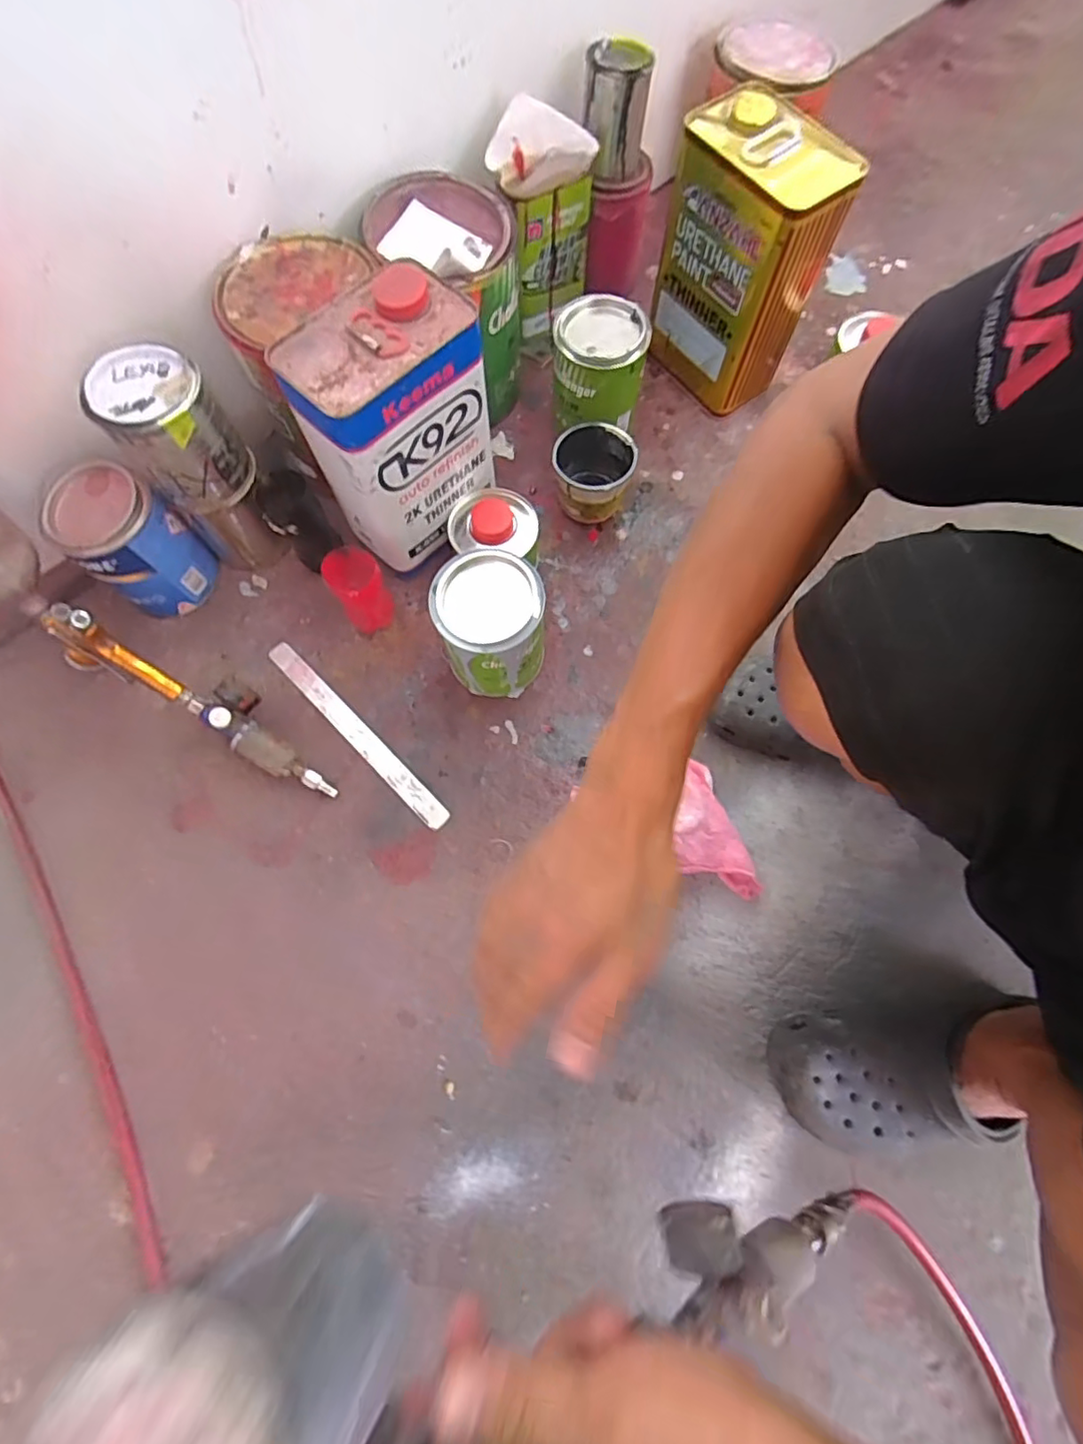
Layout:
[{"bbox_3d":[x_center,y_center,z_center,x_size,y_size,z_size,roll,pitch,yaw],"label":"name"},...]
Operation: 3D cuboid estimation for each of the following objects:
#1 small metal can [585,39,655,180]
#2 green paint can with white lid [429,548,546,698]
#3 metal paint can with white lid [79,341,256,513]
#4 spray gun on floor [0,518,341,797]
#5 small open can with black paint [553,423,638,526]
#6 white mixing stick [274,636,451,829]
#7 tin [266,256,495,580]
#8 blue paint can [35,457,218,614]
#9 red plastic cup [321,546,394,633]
[{"bbox_3d":[0.085,-0.698,0.668,0.068,0.095,0.074,0,73,0],"label":"small metal can"},{"bbox_3d":[-0.052,-0.094,0.605,0.106,0.139,0.101,0,72,0],"label":"green paint can with white lid"},{"bbox_3d":[-0.354,-0.278,0.566,0.097,0.119,0.097,0,73,0],"label":"metal paint can with white lid"},{"bbox_3d":[-0.405,-0.077,0.593,0.469,0.177,0.105,35,74,-16],"label":"spray gun on floor"},{"bbox_3d":[0.062,-0.293,0.696,0.089,0.087,0.093,0,72,0],"label":"small open can with black paint"},{"bbox_3d":[-0.206,0.011,0.645,0.284,0.006,0.029,43,75,12],"label":"white mixing stick"},{"bbox_3d":[-0.141,-0.294,0.594,0.116,0.226,0.174,38,77,10],"label":"tin"},{"bbox_3d":[-0.441,-0.189,0.636,0.093,0.141,0.105,34,75,11],"label":"blue paint can"},{"bbox_3d":[-0.196,-0.141,0.642,0.053,0.100,0.060,-30,74,-9],"label":"red plastic cup"}]

